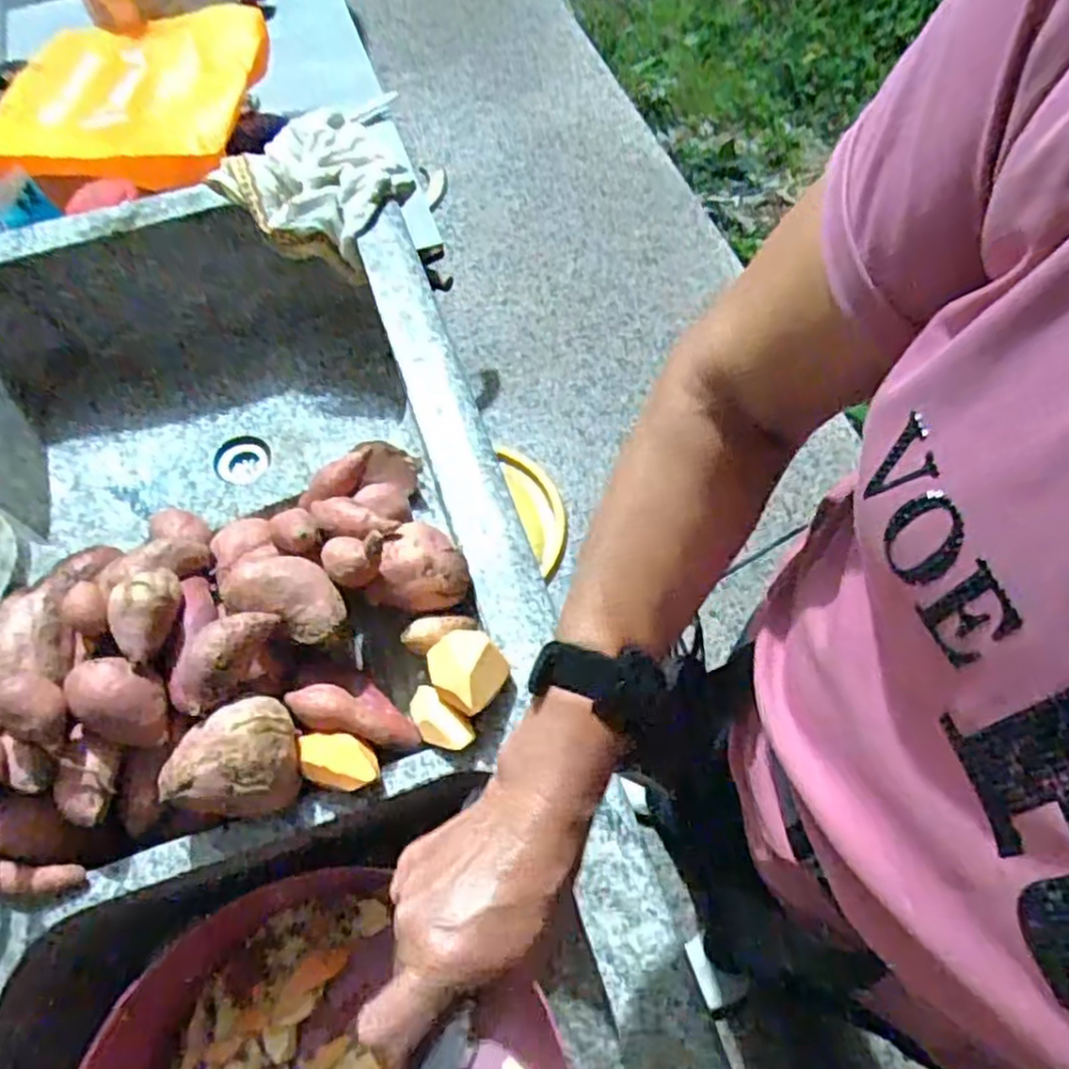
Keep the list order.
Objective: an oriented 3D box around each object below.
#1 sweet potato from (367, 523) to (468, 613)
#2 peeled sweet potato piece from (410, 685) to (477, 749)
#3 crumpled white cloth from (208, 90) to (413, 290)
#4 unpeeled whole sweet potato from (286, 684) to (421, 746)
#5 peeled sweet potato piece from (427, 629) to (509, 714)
[{"bbox_3d":[-0.088,0.030,0.607,0.068,0.052,0.074,7,62,6],"label":"sweet potato"},{"bbox_3d":[-0.072,0.141,0.564,0.056,0.024,0.030,37,70,20],"label":"peeled sweet potato piece"},{"bbox_3d":[-0.224,-0.410,0.887,0.249,0.091,0.204,-34,66,-14],"label":"crumpled white cloth"},{"bbox_3d":[-0.133,0.131,0.561,0.098,0.027,0.039,19,63,-10],"label":"unpeeled whole sweet potato"},{"bbox_3d":[-0.051,0.104,0.572,0.053,0.037,0.066,-30,65,-13],"label":"peeled sweet potato piece"}]

